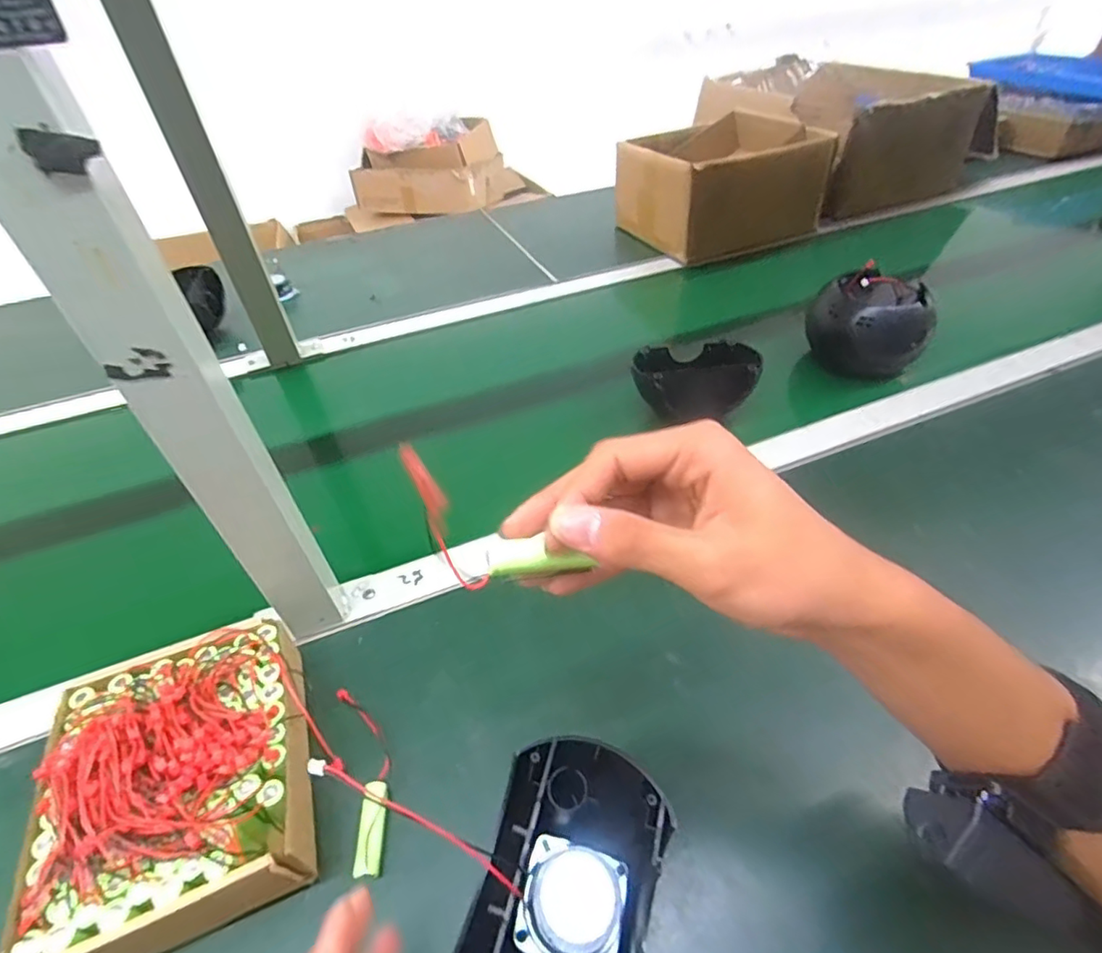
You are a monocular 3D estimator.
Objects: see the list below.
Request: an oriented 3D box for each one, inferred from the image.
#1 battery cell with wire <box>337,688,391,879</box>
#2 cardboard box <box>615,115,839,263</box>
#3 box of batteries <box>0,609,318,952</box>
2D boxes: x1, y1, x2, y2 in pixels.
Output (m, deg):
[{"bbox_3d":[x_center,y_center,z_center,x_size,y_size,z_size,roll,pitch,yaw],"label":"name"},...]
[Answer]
[{"bbox_3d":[-0.119,0.187,0.368,0.028,0.014,0.121,-17,45,-12],"label":"battery cell with wire"},{"bbox_3d":[0.273,-0.485,0.962,0.279,0.164,0.240,-22,46,-17],"label":"cardboard box"},{"bbox_3d":[-0.220,0.182,0.344,0.149,0.070,0.171,-18,45,-14],"label":"box of batteries"}]

